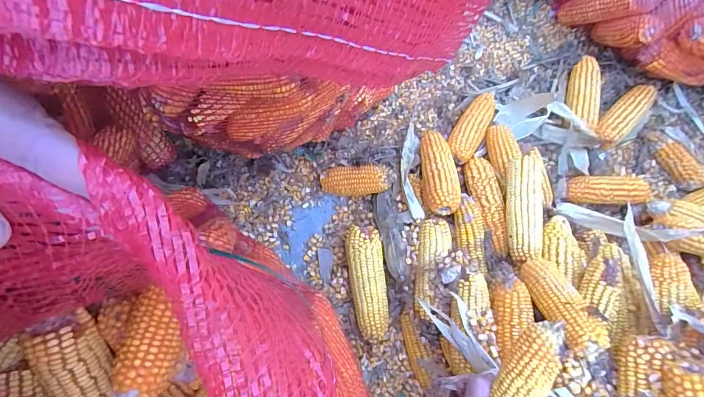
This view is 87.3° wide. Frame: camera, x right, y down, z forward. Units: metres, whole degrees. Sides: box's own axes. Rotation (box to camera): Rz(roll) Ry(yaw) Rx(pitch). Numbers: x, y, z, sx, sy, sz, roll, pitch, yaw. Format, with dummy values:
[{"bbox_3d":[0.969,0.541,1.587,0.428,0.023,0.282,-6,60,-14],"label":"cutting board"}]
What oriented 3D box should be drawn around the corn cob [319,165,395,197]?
[{"bbox_3d":[0.008,-0.028,0.623,0.117,0.053,0.044,0,74,-2],"label":"corn cob"}]

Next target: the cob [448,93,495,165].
[{"bbox_3d":[0.213,-0.126,0.655,0.052,0.038,0.136,30,75,7],"label":"cob"}]

